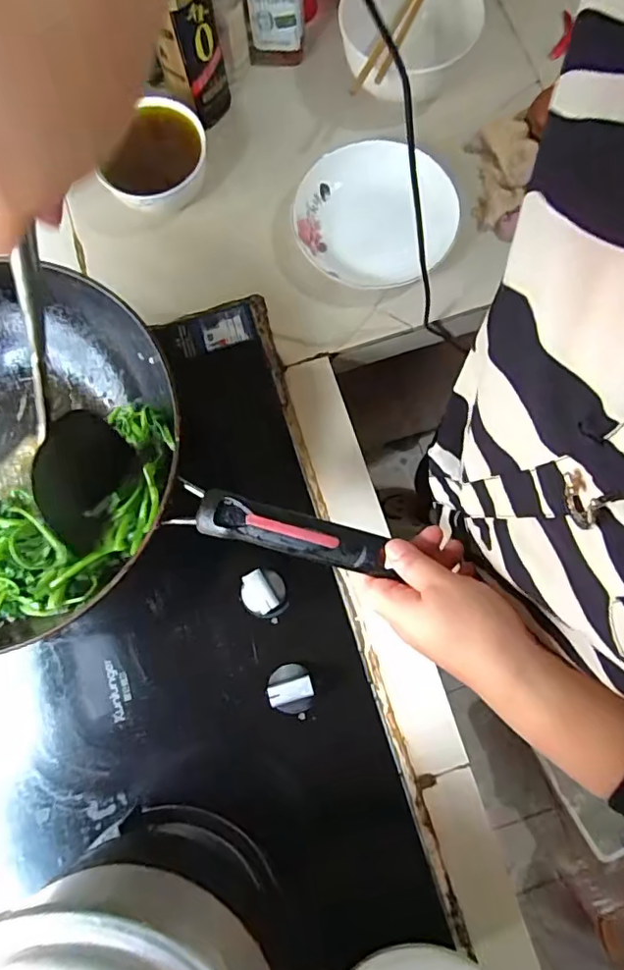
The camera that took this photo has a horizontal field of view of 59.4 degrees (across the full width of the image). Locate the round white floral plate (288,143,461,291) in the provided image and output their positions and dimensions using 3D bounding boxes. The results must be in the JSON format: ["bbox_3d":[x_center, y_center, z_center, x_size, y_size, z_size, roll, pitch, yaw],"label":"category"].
[{"bbox_3d":[0.069,-0.298,0.611,0.170,0.040,0.159,0,79,1],"label":"round white floral plate"}]

